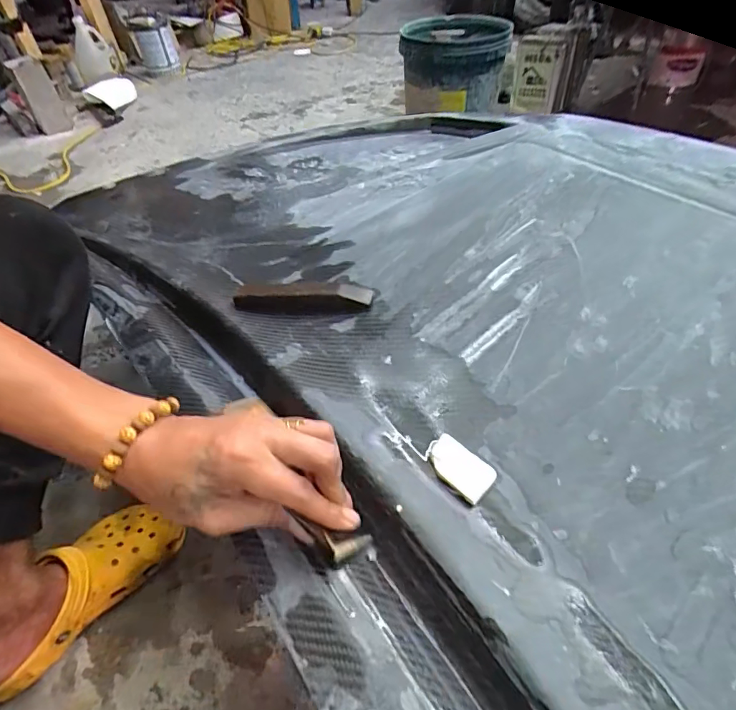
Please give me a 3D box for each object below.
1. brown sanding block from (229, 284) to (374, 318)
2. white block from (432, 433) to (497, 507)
[{"bbox_3d":[-0.064,-0.054,0.436,0.134,0.021,0.027,2,48,7],"label":"brown sanding block"},{"bbox_3d":[0.063,0.077,0.310,0.029,0.006,0.046,-37,54,-26],"label":"white block"}]

